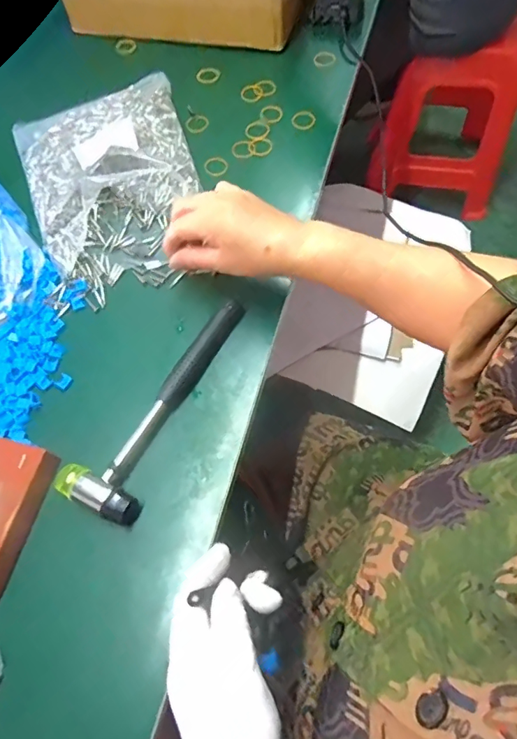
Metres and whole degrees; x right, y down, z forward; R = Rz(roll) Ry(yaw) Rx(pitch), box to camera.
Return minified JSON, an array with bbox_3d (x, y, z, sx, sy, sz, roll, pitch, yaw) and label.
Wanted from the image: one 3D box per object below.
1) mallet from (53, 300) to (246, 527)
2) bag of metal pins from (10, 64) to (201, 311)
[{"bbox_3d":[-0.093,0.023,0.447,0.076,0.021,0.240,23,68,14],"label":"mallet"},{"bbox_3d":[-0.188,-0.243,0.564,0.215,0.045,0.340,-16,64,-4],"label":"bag of metal pins"}]

